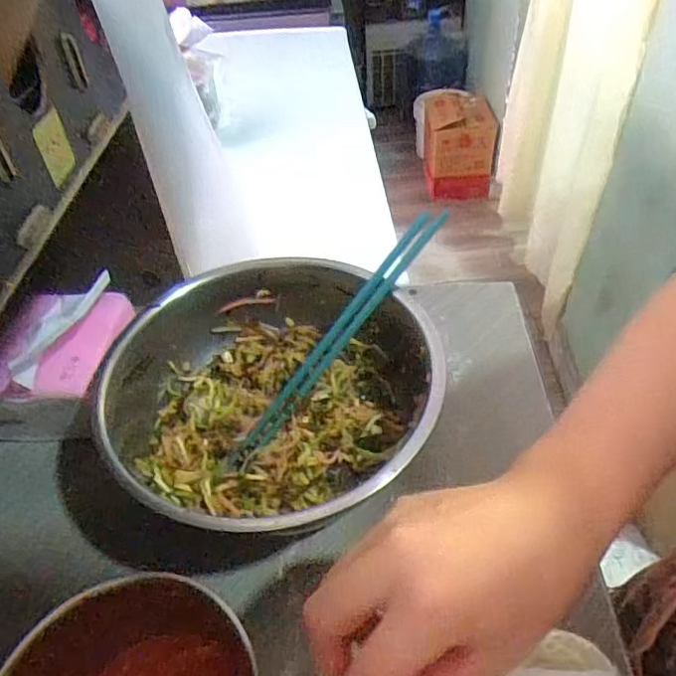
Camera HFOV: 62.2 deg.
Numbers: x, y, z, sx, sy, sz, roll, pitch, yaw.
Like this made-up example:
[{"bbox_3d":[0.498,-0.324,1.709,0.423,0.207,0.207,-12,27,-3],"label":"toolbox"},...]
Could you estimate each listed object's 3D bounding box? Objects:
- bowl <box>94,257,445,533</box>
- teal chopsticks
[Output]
[{"bbox_3d":[-0.041,0.045,0.390,0.207,0.084,0.209,-2,45,2],"label":"bowl"},{"bbox_3d":[0.003,-0.003,0.403,0.020,0.013,0.233,32,77,30],"label":"teal chopsticks"}]

